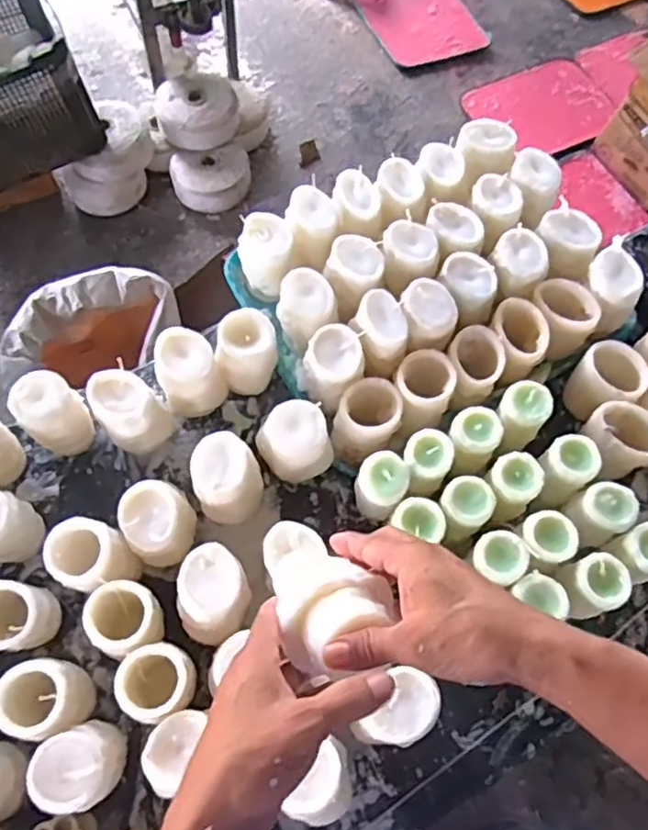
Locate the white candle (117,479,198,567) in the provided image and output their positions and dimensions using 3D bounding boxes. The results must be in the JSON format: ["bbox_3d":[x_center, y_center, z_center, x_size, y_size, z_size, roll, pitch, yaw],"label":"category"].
[{"bbox_3d":[-0.169,0.117,0.663,0.069,0.110,0.083,10,67,1],"label":"white candle"}]

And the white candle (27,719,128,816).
[{"bbox_3d":[-0.209,0.304,0.553,0.063,0.088,0.062,-21,70,-11],"label":"white candle"}]

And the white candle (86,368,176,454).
[{"bbox_3d":[-0.206,-0.004,0.687,0.069,0.084,0.073,-42,75,-18],"label":"white candle"}]

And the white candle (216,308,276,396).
[{"bbox_3d":[-0.085,-0.070,0.709,0.061,0.077,0.062,1,67,-3],"label":"white candle"}]

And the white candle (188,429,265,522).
[{"bbox_3d":[-0.102,0.074,0.681,0.073,0.106,0.080,-10,68,-7],"label":"white candle"}]

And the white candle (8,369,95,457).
[{"bbox_3d":[-0.287,0.004,0.696,0.055,0.126,0.059,1,67,-3],"label":"white candle"}]

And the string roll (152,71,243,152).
[{"bbox_3d":[-0.324,-0.788,1.650,0.211,0.072,0.214,1,67,-3],"label":"string roll"}]

